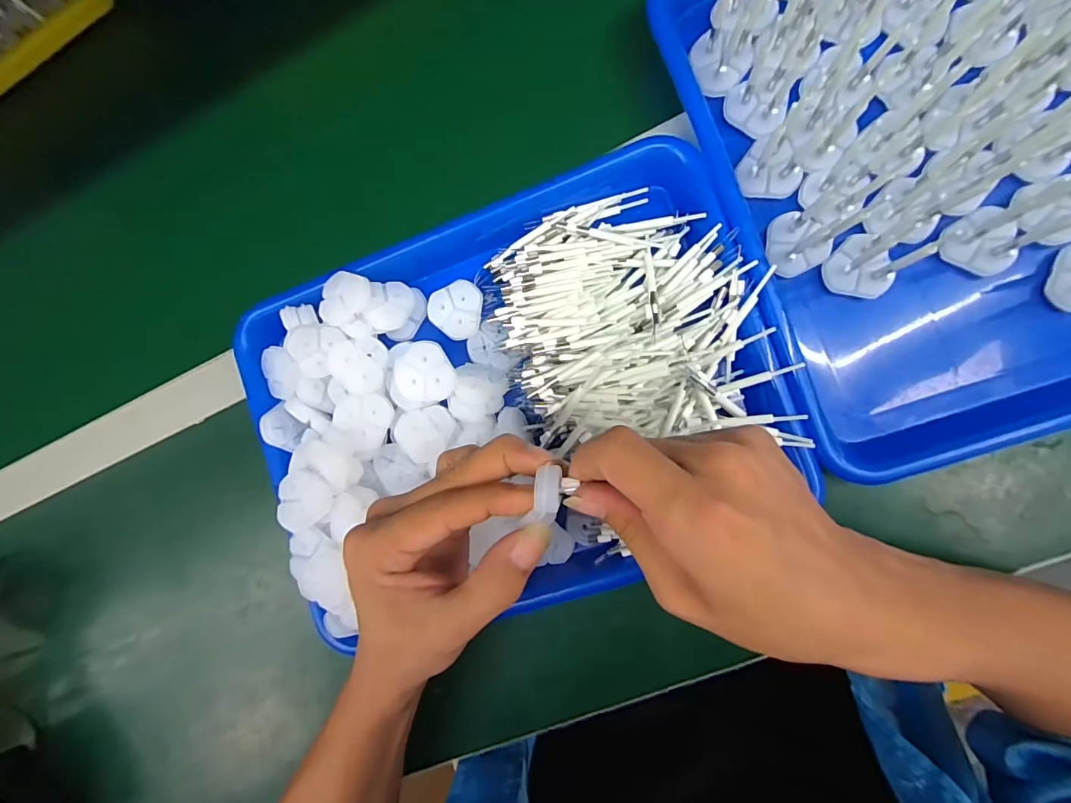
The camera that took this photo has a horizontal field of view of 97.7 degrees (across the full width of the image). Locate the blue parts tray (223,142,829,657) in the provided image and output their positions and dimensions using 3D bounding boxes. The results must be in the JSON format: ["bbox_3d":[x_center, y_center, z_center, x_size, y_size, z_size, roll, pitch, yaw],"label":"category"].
[{"bbox_3d":[-0.017,0.004,0.295,0.319,0.046,0.255,-22,86,9],"label":"blue parts tray"}]

